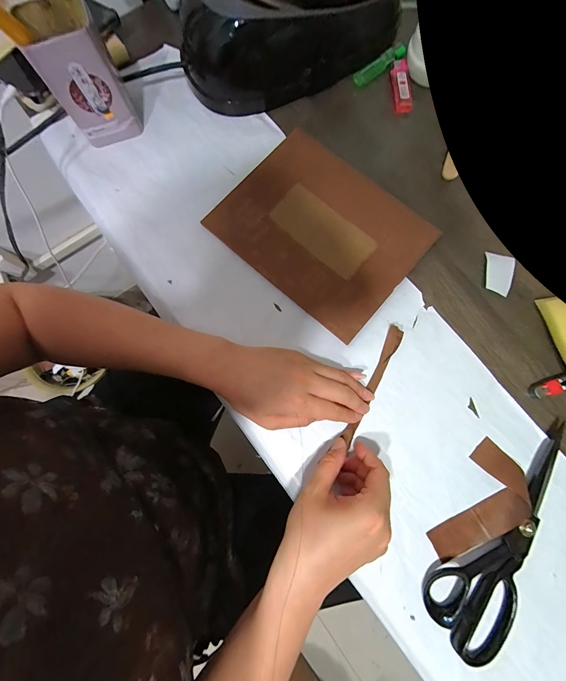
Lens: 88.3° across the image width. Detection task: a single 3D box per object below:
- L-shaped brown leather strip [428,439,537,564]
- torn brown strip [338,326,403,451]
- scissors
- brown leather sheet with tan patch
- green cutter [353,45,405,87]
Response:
[{"bbox_3d":[0.203,0.171,0.298,0.065,0.014,0.125,44,83,7],"label":"L-shaped brown leather strip"},{"bbox_3d":[0.100,0.048,0.323,0.015,0.014,0.139,27,83,5],"label":"torn brown strip"},{"bbox_3d":[0.238,0.202,0.292,0.231,0.014,0.081,-43,82,-7],"label":"scissors"},{"bbox_3d":[0.047,-0.136,0.360,0.229,0.009,0.177,40,84,5],"label":"brown leather sheet with tan patch"},{"bbox_3d":[0.133,-0.376,0.401,0.083,0.011,0.019,-36,82,-6],"label":"green cutter"}]

